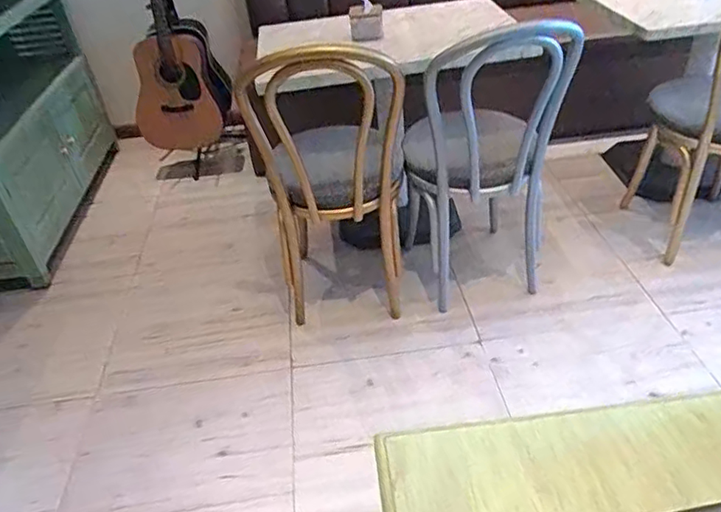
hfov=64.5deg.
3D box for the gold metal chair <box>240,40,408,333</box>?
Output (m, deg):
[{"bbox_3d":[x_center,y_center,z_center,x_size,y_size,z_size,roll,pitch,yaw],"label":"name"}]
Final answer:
[{"bbox_3d":[-0.082,-0.253,1.766,0.406,0.917,0.519,-10,37,-4],"label":"gold metal chair"}]

